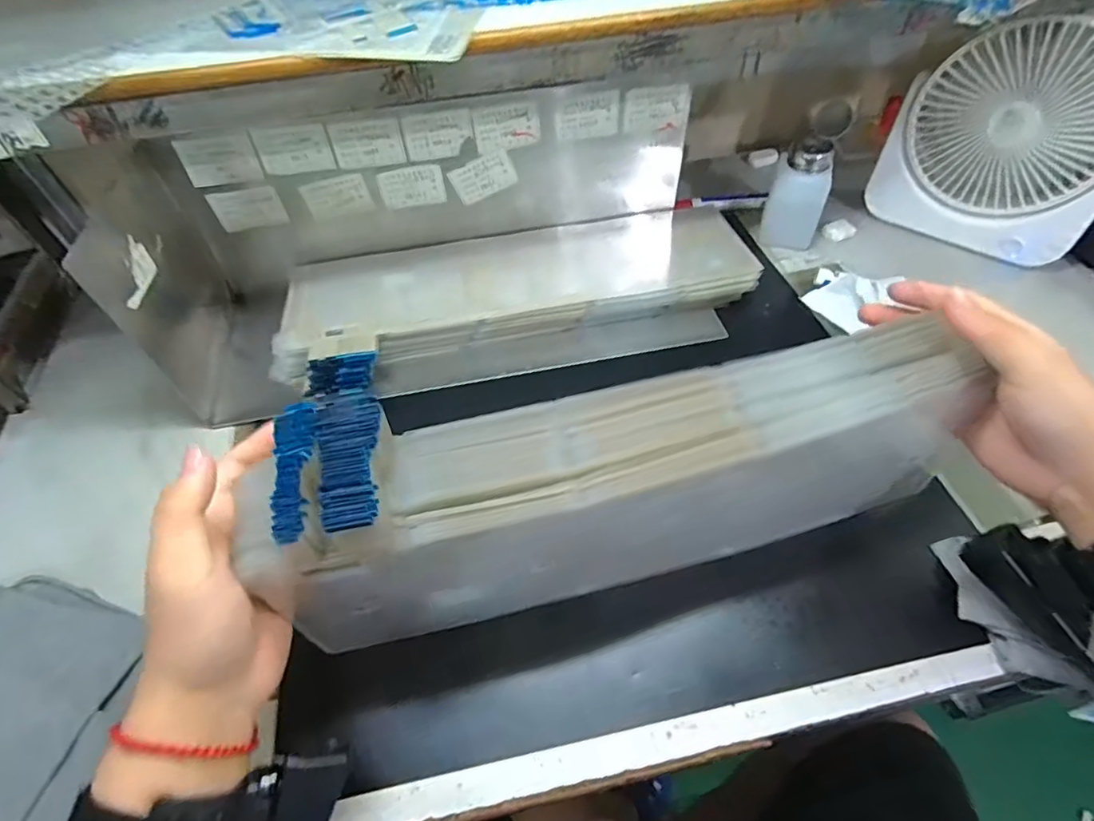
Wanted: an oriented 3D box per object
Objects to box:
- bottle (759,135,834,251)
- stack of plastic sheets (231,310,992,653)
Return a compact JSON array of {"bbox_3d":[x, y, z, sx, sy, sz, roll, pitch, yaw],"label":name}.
[{"bbox_3d":[0.261,-0.225,0.579,0.054,0.097,0.041,16,55,15],"label":"bottle"},{"bbox_3d":[0.052,0.042,0.336,0.391,0.131,0.102,-10,52,-12],"label":"stack of plastic sheets"}]

